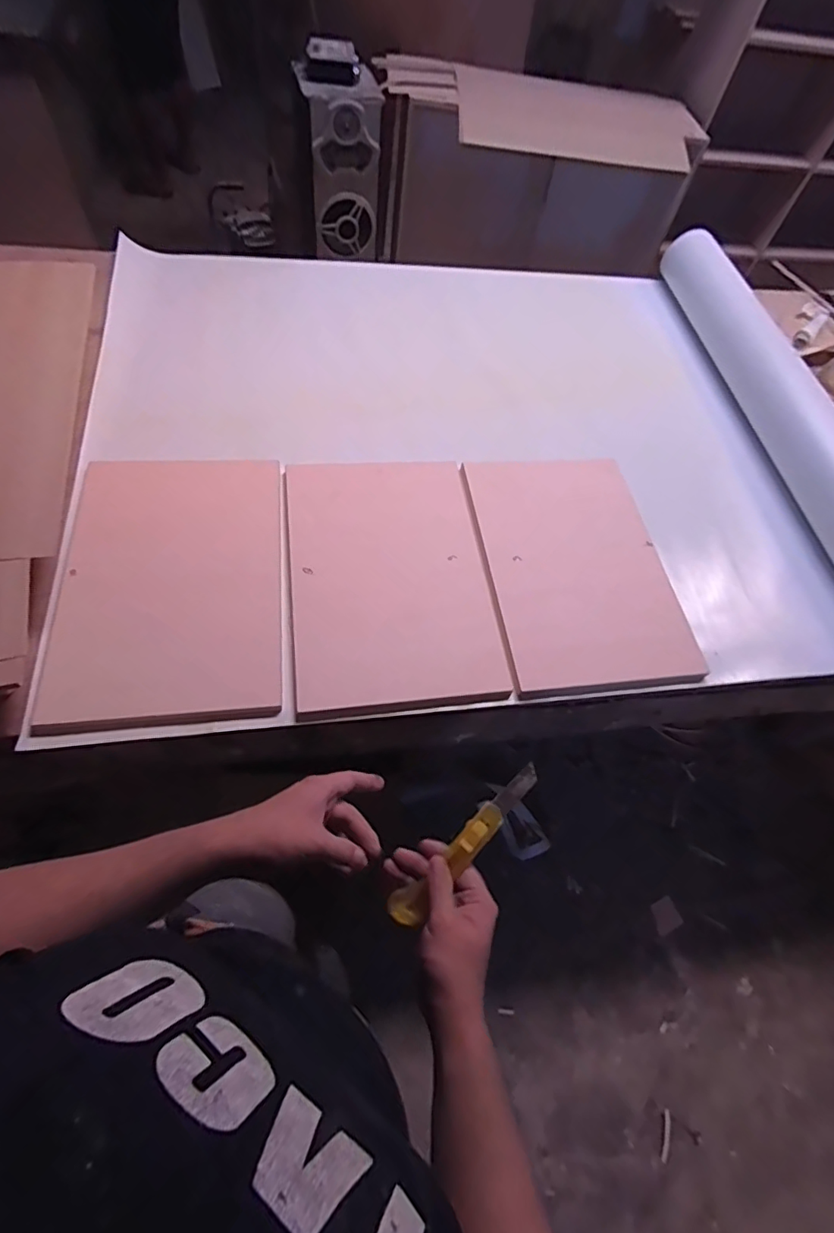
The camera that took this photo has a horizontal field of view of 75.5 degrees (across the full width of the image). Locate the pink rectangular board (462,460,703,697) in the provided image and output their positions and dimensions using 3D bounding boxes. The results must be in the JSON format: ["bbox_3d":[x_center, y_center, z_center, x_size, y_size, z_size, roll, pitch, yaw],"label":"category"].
[{"bbox_3d":[0.290,-0.095,0.996,0.340,0.025,0.485,-4,64,-11],"label":"pink rectangular board"}]

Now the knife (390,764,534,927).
[{"bbox_3d":[0.047,0.225,0.529,0.031,0.013,0.199,43,92,21],"label":"knife"}]

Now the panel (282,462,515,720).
[{"bbox_3d":[-0.048,-0.075,0.943,0.341,0.024,0.490,-4,65,-11],"label":"panel"}]

